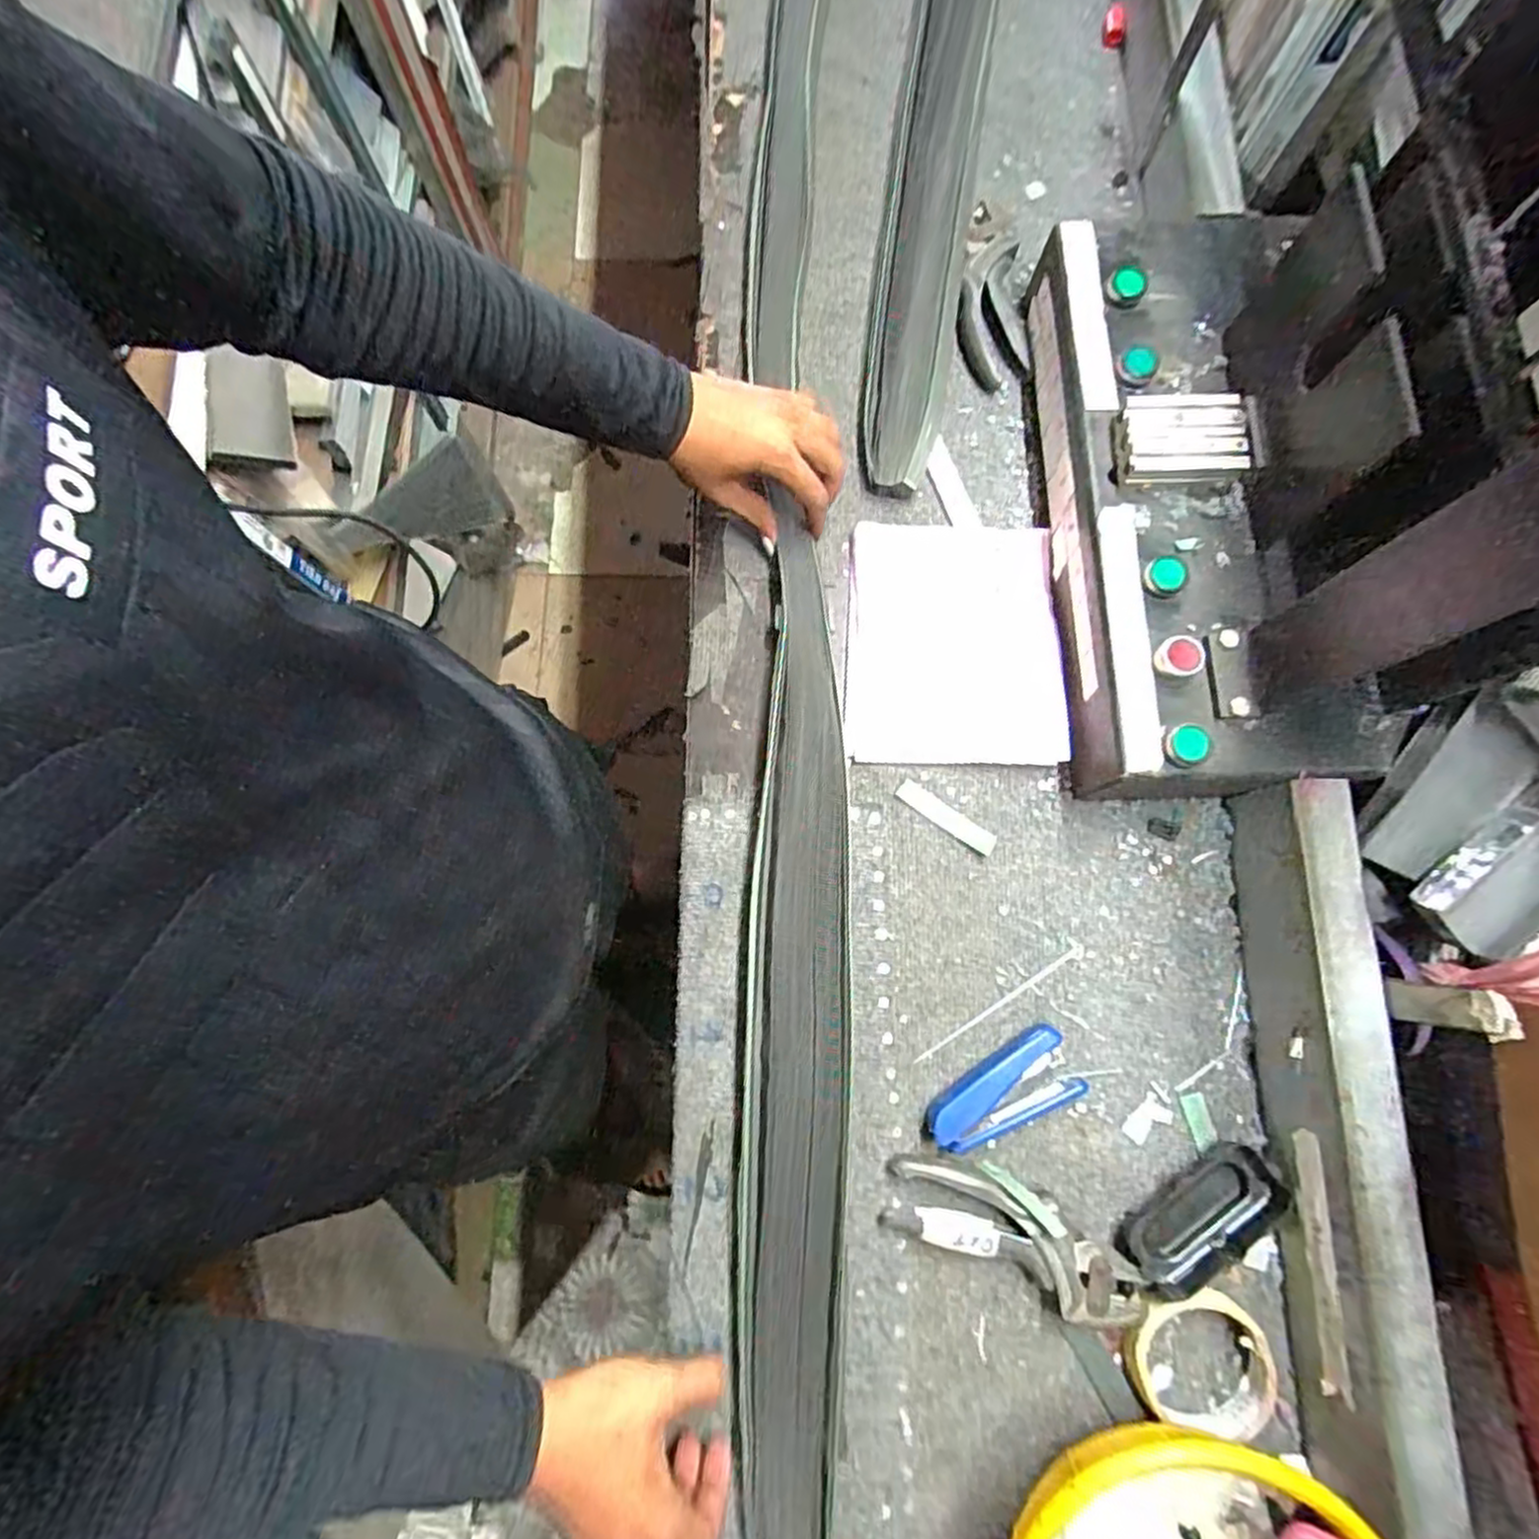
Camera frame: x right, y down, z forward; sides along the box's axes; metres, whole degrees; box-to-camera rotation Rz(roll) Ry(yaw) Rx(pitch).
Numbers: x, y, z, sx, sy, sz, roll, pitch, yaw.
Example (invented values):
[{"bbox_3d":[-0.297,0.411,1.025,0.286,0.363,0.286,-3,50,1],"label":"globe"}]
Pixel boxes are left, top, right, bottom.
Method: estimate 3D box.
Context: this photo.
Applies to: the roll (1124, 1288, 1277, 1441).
[{"bbox_3d":[0.279,0.383,0.478,0.089,0.016,0.083,0,77,1],"label":"roll"}]

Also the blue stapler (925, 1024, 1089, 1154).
[{"bbox_3d":[0.164,0.232,0.516,0.110,0.020,0.053,-33,78,-7],"label":"blue stapler"}]

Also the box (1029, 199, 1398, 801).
[{"bbox_3d":[0.311,-0.211,0.566,0.176,0.113,0.455,-1,77,1],"label":"box"}]

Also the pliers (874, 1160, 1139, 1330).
[{"bbox_3d":[0.167,0.314,0.496,0.173,0.022,0.061,22,78,6],"label":"pliers"}]

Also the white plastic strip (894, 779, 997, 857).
[{"bbox_3d":[0.136,0.037,0.567,0.083,0.005,0.017,33,87,8],"label":"white plastic strip"}]

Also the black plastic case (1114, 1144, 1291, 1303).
[{"bbox_3d":[0.296,0.308,0.503,0.116,0.020,0.055,-37,79,-7],"label":"black plastic case"}]

